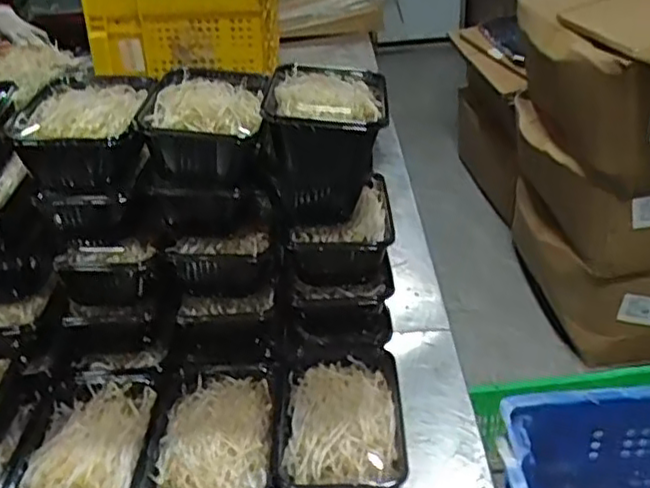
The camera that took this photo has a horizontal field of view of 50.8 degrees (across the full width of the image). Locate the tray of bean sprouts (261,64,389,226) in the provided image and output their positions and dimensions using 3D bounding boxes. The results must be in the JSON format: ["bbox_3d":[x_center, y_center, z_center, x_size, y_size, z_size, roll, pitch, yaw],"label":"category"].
[{"bbox_3d":[0.003,-0.098,0.720,0.120,0.140,0.170,-3,33,2],"label":"tray of bean sprouts"}]

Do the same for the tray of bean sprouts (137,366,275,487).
[{"bbox_3d":[-0.110,0.205,0.687,0.123,0.063,0.185,-4,33,1],"label":"tray of bean sprouts"}]

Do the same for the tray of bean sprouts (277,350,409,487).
[{"bbox_3d":[0.017,0.187,0.697,0.121,0.069,0.189,-4,33,1],"label":"tray of bean sprouts"}]

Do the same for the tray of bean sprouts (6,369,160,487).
[{"bbox_3d":[-0.237,0.216,0.684,0.123,0.063,0.180,-4,33,1],"label":"tray of bean sprouts"}]

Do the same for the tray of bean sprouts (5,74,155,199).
[{"bbox_3d":[-0.245,-0.118,0.714,0.128,0.070,0.162,-8,33,-4],"label":"tray of bean sprouts"}]

